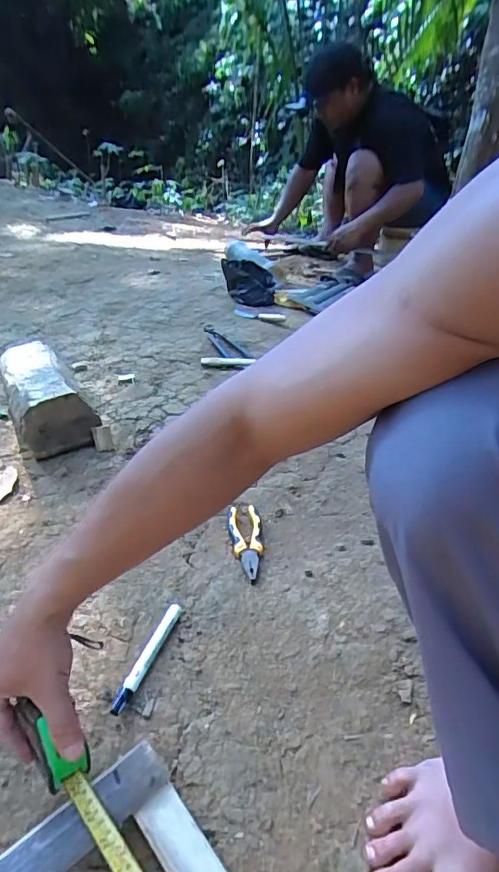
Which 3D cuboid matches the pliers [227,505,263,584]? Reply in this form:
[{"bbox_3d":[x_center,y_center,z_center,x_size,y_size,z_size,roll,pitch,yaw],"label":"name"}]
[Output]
[{"bbox_3d":[-0.004,0.154,0.740,0.050,0.018,0.138,-3,33,-6],"label":"pliers"}]

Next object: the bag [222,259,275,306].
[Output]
[{"bbox_3d":[0.001,-0.490,1.601,0.170,0.124,0.169,-5,33,-6],"label":"bag"}]

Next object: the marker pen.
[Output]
[{"bbox_3d":[-0.116,0.249,0.571,0.022,0.017,0.142,11,34,15],"label":"marker pen"}]

